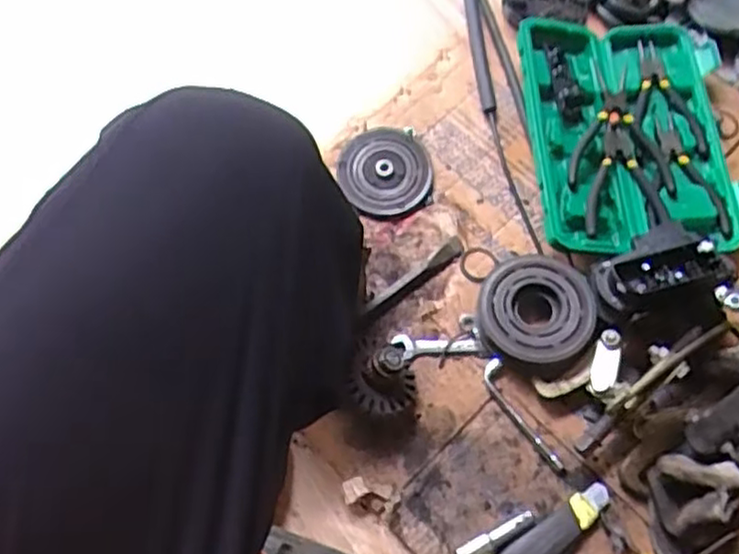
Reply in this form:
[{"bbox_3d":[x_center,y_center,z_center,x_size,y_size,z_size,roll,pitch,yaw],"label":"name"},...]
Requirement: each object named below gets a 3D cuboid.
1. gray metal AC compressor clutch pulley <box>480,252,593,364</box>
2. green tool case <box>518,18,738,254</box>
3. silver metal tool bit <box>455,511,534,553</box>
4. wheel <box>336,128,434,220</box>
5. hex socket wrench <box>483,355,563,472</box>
[{"bbox_3d":[0.162,0.032,0.699,0.108,0.040,0.112,0,68,1],"label":"gray metal AC compressor clutch pulley"},{"bbox_3d":[0.287,-0.165,0.783,0.215,0.040,0.301,-1,68,0],"label":"green tool case"},{"bbox_3d":[0.112,0.232,0.632,0.077,0.014,0.020,-28,70,-10],"label":"silver metal tool bit"},{"bbox_3d":[0.018,-0.111,0.769,0.100,0.026,0.096,0,68,1],"label":"wheel"},{"bbox_3d":[0.142,0.132,0.676,0.025,0.007,0.118,-23,68,-10],"label":"hex socket wrench"}]

